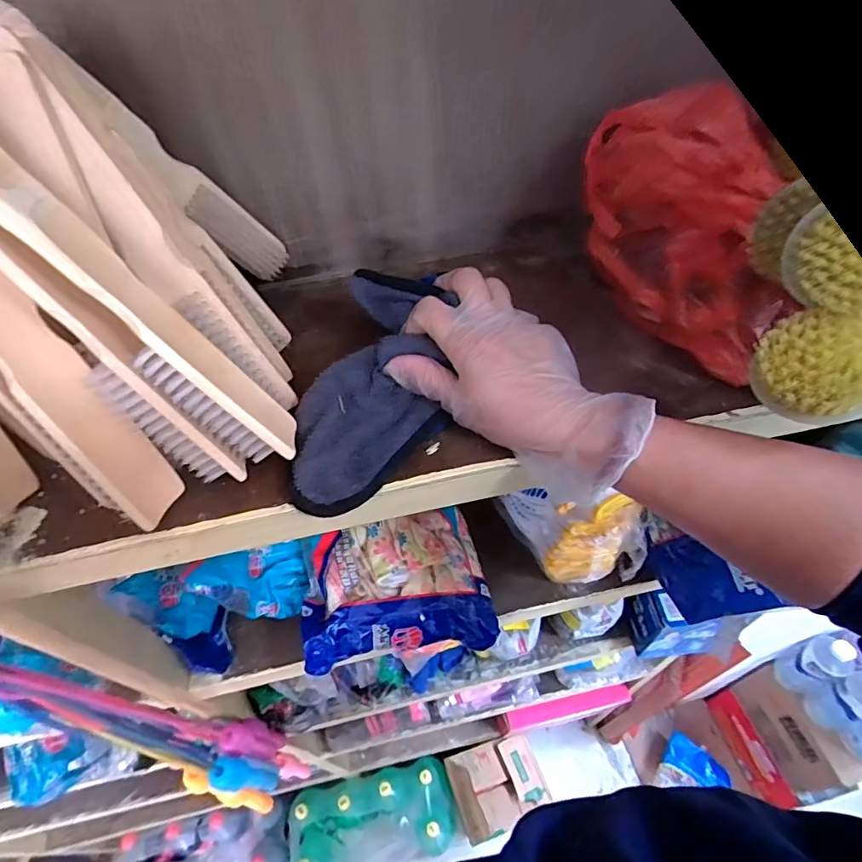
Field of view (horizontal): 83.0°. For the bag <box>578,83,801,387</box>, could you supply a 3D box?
[{"bbox_3d":[0.170,-0.139,0.345,0.079,0.119,0.192,-5,51,-1],"label":"bag"}]

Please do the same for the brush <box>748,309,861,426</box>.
[{"bbox_3d":[0.194,-0.033,0.244,0.057,0.046,0.048,32,59,26],"label":"brush"}]

